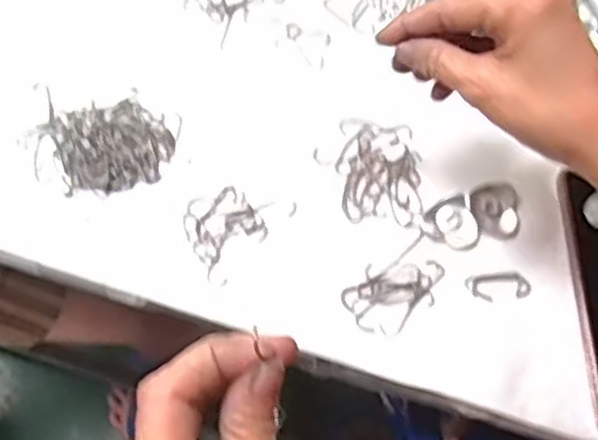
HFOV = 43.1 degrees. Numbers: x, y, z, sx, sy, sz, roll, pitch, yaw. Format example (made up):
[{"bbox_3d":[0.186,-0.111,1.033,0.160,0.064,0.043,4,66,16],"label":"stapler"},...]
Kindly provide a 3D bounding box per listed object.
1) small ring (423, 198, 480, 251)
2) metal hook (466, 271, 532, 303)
[{"bbox_3d":[0.099,0.002,0.473,0.025,0.008,0.035,-38,74,-14],"label":"small ring"},{"bbox_3d":[0.123,0.041,0.465,0.039,0.004,0.018,-8,69,-4],"label":"metal hook"}]

